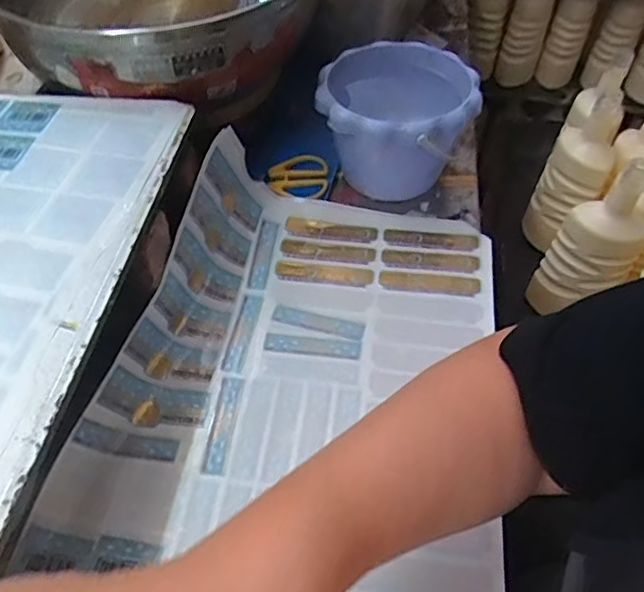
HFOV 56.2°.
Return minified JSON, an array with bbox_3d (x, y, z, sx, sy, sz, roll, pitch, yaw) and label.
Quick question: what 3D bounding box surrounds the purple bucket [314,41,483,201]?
[{"bbox_3d":[0.076,-0.181,0.642,0.156,0.117,0.172,5,52,5],"label":"purple bucket"}]

